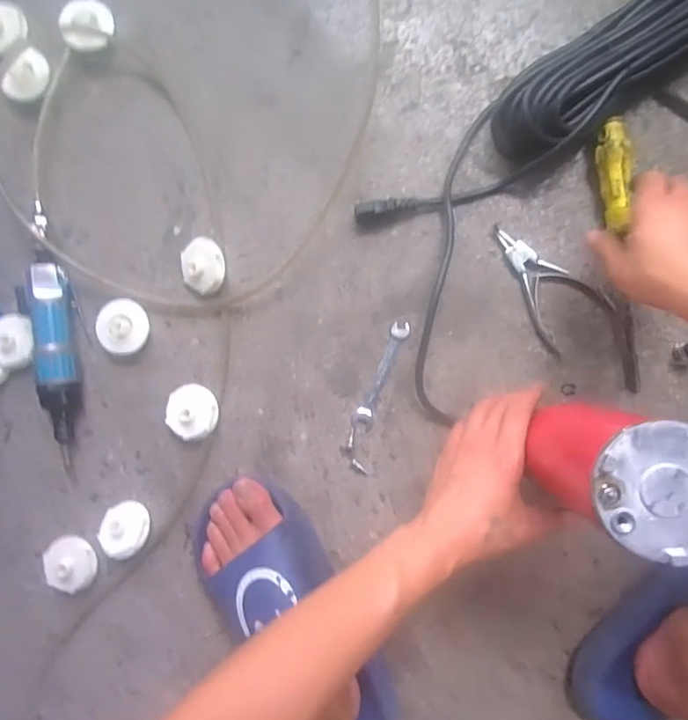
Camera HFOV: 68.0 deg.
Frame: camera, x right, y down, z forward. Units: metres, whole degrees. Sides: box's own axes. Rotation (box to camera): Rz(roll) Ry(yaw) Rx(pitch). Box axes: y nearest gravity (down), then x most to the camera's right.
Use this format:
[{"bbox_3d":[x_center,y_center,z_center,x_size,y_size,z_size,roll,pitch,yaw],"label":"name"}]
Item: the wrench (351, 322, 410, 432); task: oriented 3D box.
[{"bbox_3d":[0.038,0.016,0.522,0.020,0.007,0.116,23,90,5],"label":"wrench"}]

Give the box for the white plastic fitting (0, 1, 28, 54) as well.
[{"bbox_3d":[-0.373,-0.364,0.556,0.050,0.014,0.065,-33,86,3],"label":"white plastic fitting"}]

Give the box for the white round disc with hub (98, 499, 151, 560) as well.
[{"bbox_3d":[-0.223,0.173,0.521,0.047,0.024,0.051,0,88,4],"label":"white round disc with hub"}]

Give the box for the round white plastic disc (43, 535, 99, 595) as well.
[{"bbox_3d":[-0.280,0.209,0.526,0.052,0.028,0.046,43,92,5],"label":"round white plastic disc"}]

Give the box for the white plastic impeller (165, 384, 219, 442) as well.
[{"bbox_3d":[-0.156,0.053,0.524,0.052,0.032,0.054,-4,88,4],"label":"white plastic impeller"}]

